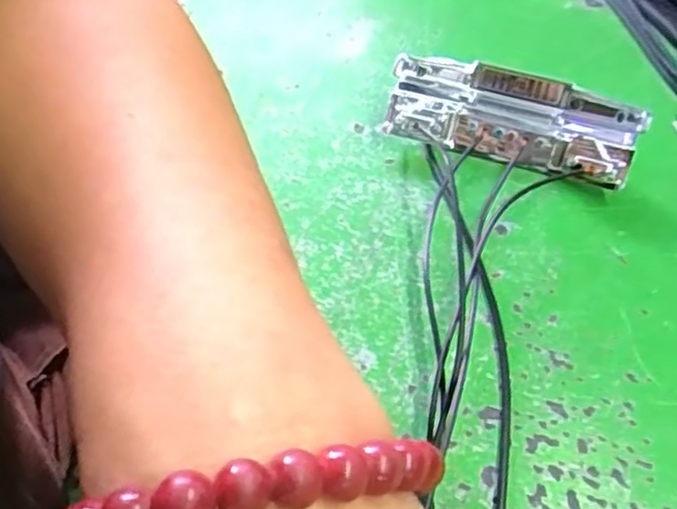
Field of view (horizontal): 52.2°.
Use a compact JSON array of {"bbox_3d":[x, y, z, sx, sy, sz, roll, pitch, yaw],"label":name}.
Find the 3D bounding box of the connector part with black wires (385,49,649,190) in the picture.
[{"bbox_3d":[0.070,-0.055,0.282,0.096,0.024,0.037,17,54,13],"label":"connector part with black wires"}]

